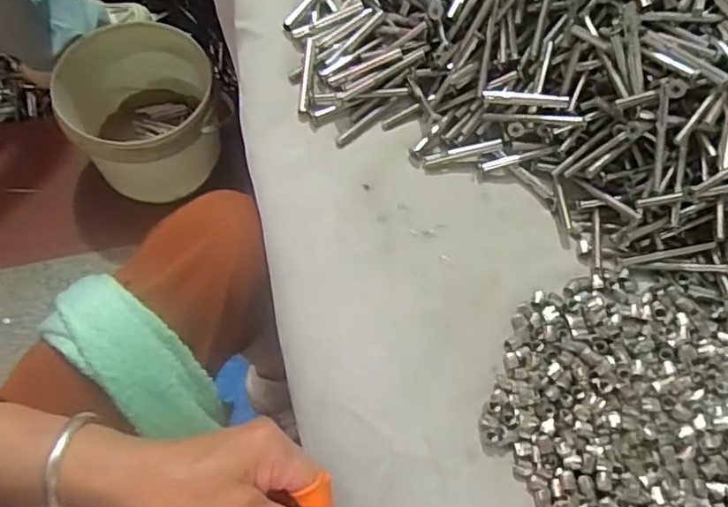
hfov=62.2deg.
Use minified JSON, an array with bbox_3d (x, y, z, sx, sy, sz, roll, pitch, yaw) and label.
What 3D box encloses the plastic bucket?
[{"bbox_3d":[-0.337,-0.216,0.956,0.231,0.178,0.222,2,66,-4],"label":"plastic bucket"}]

